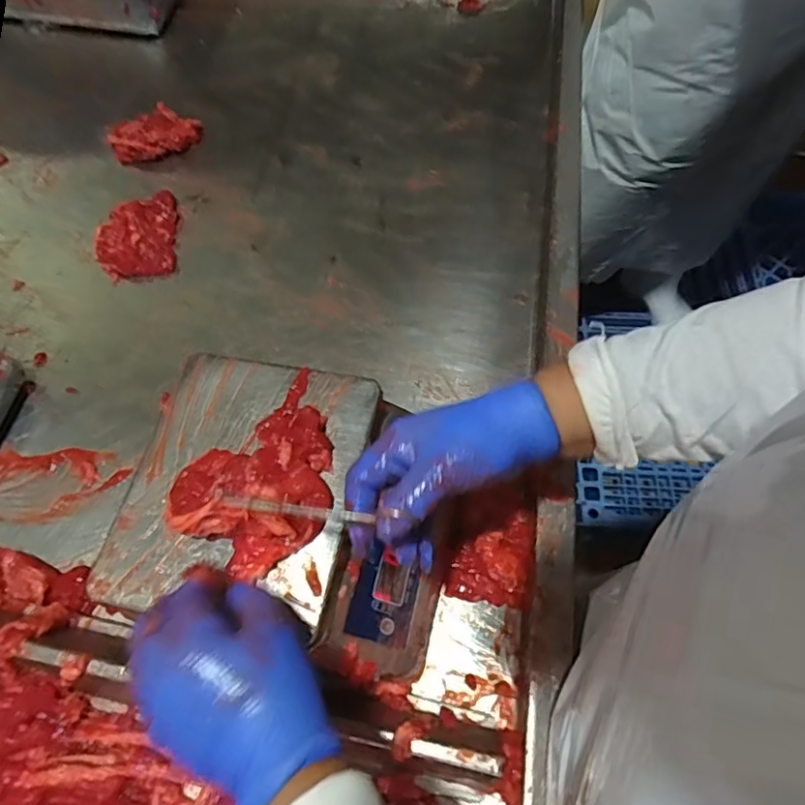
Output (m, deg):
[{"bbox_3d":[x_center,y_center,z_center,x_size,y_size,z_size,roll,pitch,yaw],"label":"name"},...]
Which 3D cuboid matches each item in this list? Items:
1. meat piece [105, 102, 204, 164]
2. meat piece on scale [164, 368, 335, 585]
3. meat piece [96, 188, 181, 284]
[{"bbox_3d":[-0.365,-0.396,0.842,0.125,0.030,0.078,-30,65,-13],"label":"meat piece"},{"bbox_3d":[-0.108,0.059,0.452,0.145,0.037,0.121,-36,67,-16],"label":"meat piece on scale"},{"bbox_3d":[-0.351,-0.225,0.757,0.095,0.024,0.132,-6,62,-2],"label":"meat piece"}]

